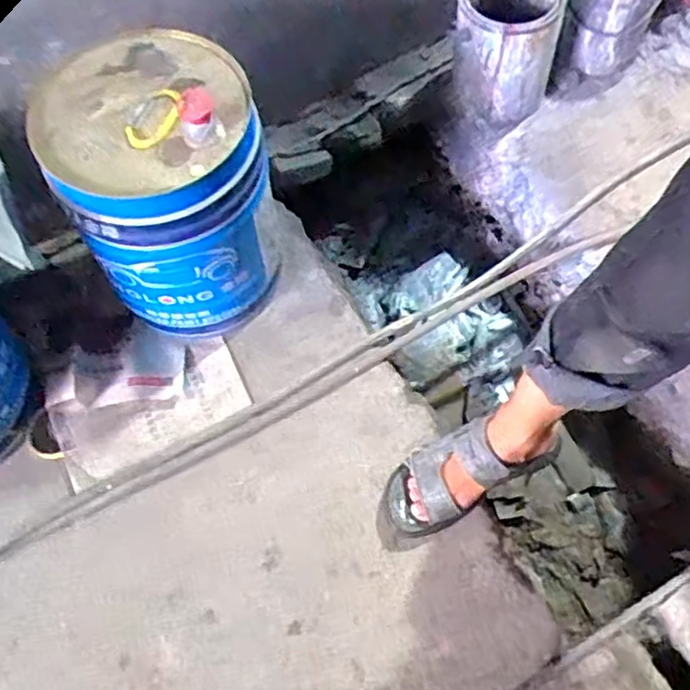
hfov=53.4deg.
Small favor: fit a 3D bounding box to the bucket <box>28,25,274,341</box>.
[{"bbox_3d":[-0.222,-0.191,0.934,0.237,0.356,0.229,-1,64,3],"label":"bucket"}]

